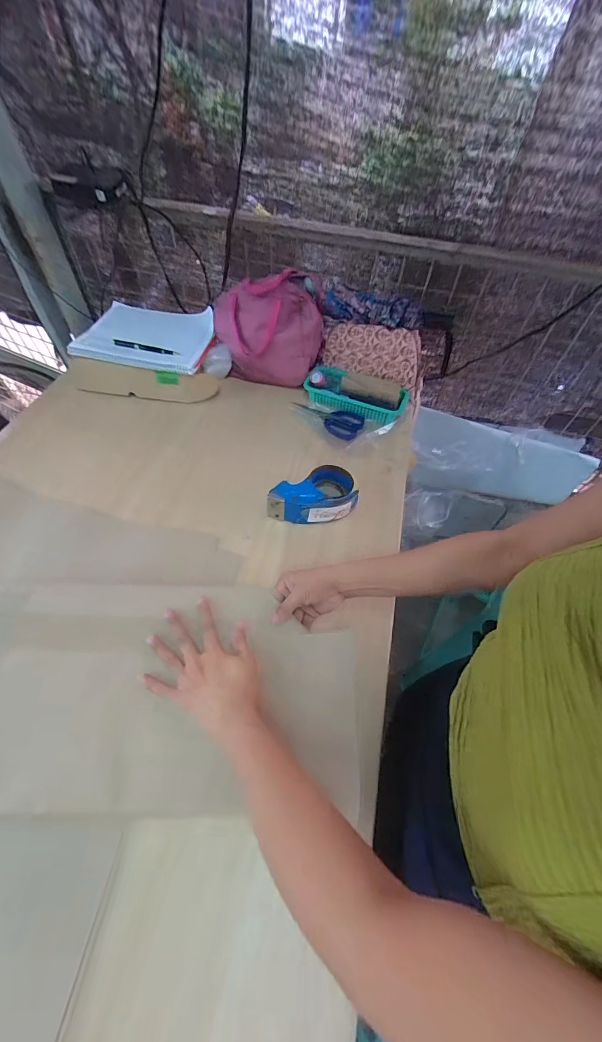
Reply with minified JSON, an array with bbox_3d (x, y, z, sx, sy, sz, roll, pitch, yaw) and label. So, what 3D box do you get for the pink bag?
[{"bbox_3d":[-0.079,-0.434,0.857,0.255,0.214,0.106,12,55,5],"label":"pink bag"}]

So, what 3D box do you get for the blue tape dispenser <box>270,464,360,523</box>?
[{"bbox_3d":[0.021,-0.044,0.697,0.168,0.068,0.093,-10,56,-10],"label":"blue tape dispenser"}]

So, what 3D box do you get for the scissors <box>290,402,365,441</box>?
[{"bbox_3d":[0.056,-0.232,0.857,0.168,0.019,0.067,18,56,9],"label":"scissors"}]

